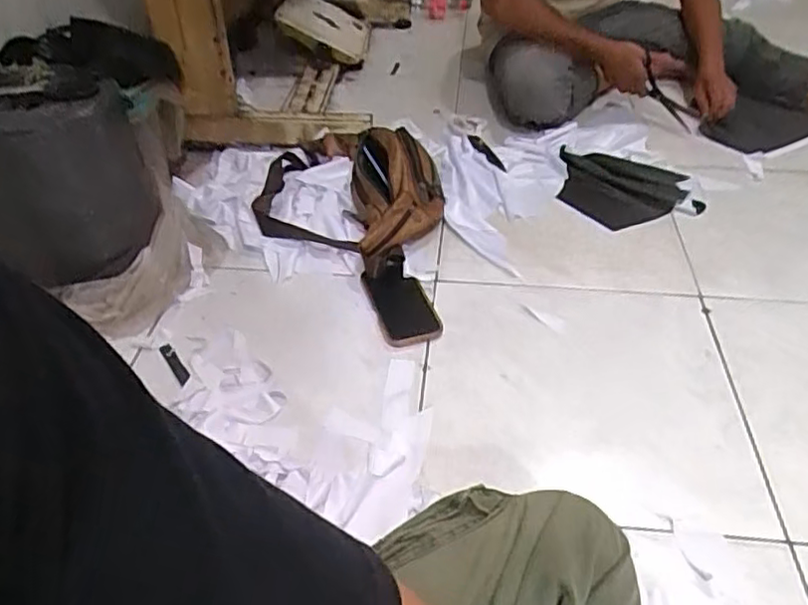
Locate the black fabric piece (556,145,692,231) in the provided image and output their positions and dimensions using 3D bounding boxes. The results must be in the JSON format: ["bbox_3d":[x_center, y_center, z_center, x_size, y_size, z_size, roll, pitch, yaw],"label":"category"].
[{"bbox_3d":[0.379,-0.203,1.162,0.218,0.030,0.191,16,44,20],"label":"black fabric piece"}]

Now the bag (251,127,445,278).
[{"bbox_3d":[-0.101,-0.200,1.122,0.338,0.136,0.320,6,41,9],"label":"bag"}]

